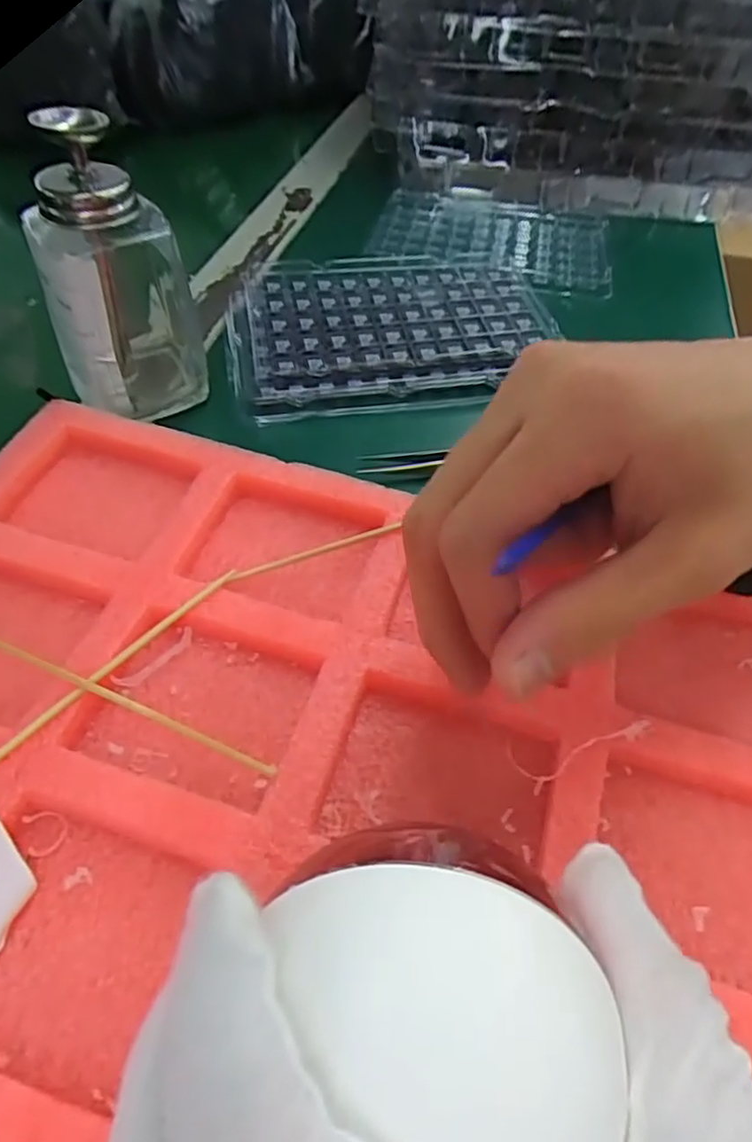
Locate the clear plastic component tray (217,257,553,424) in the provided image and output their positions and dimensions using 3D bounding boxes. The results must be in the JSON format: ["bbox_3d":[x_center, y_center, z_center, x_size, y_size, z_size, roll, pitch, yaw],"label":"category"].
[{"bbox_3d":[0.008,-0.140,0.369,0.176,0.017,0.123,-7,51,-9],"label":"clear plastic component tray"}]

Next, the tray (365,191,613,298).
[{"bbox_3d":[0.081,-0.233,0.454,0.162,0.015,0.126,8,51,4],"label":"tray"}]

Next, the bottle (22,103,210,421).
[{"bbox_3d":[-0.117,-0.138,0.289,0.067,0.103,0.068,-14,53,-13],"label":"bottle"}]

